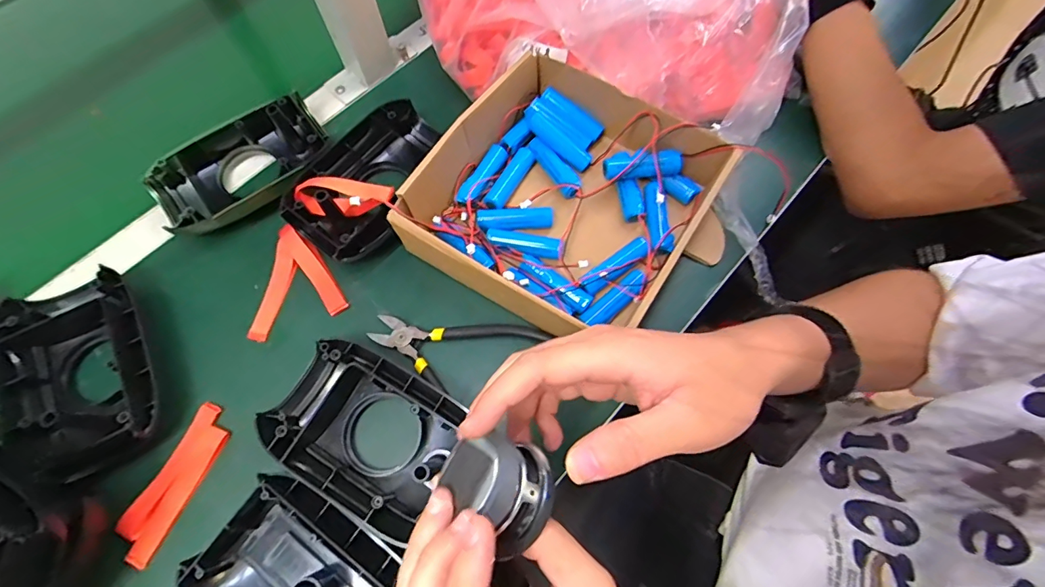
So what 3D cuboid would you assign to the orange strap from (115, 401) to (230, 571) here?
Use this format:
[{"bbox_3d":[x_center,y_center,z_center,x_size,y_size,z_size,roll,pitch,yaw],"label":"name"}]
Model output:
[{"bbox_3d":[-0.260,0.140,0.347,0.031,0.008,0.111,22,70,9],"label":"orange strap"}]

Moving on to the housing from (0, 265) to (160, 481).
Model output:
[{"bbox_3d":[-0.343,0.063,0.360,0.104,0.036,0.160,-26,70,-10],"label":"housing"}]

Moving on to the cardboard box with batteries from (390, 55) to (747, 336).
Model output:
[{"bbox_3d":[0.044,-0.074,0.393,0.239,0.067,0.214,30,71,12],"label":"cardboard box with batteries"}]

